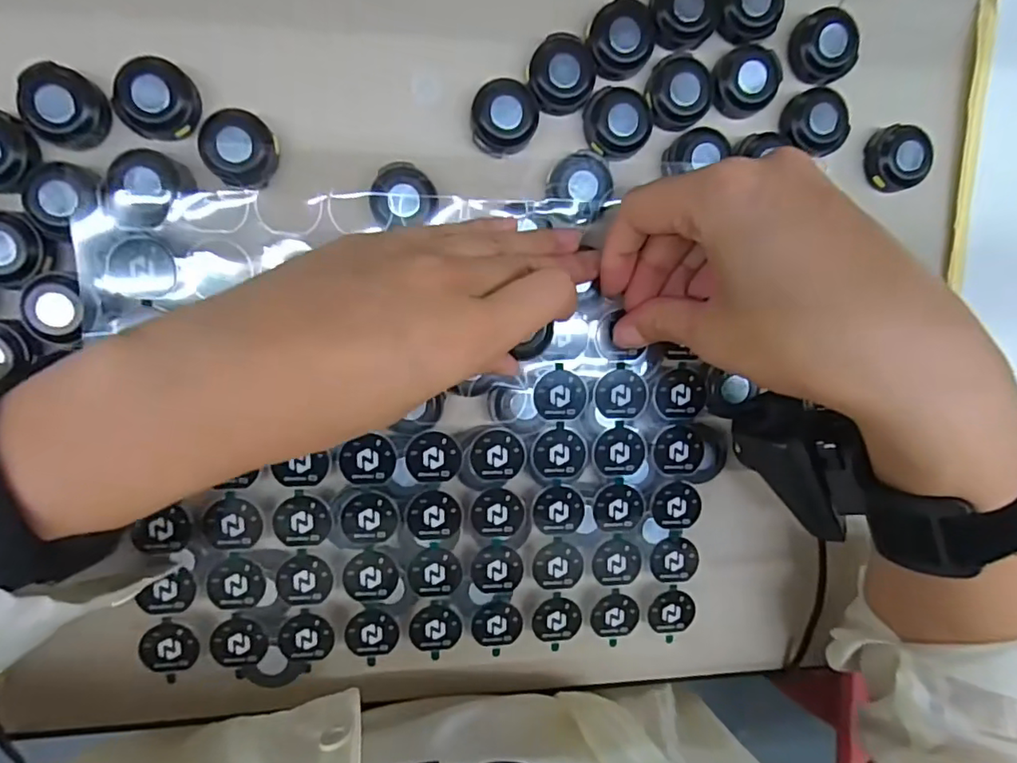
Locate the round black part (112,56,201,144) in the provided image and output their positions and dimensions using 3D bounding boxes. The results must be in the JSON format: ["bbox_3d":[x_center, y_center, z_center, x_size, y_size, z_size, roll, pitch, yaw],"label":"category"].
[{"bbox_3d":[-0.141,-0.113,0.227,0.029,0.010,0.030,-1,96,-7],"label":"round black part"}]

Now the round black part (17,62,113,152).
[{"bbox_3d":[-0.176,-0.109,0.222,0.029,0.010,0.028,-1,96,-7],"label":"round black part"}]

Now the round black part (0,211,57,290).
[{"bbox_3d":[-0.200,-0.052,0.224,0.029,0.007,0.030,-1,96,-7],"label":"round black part"}]

